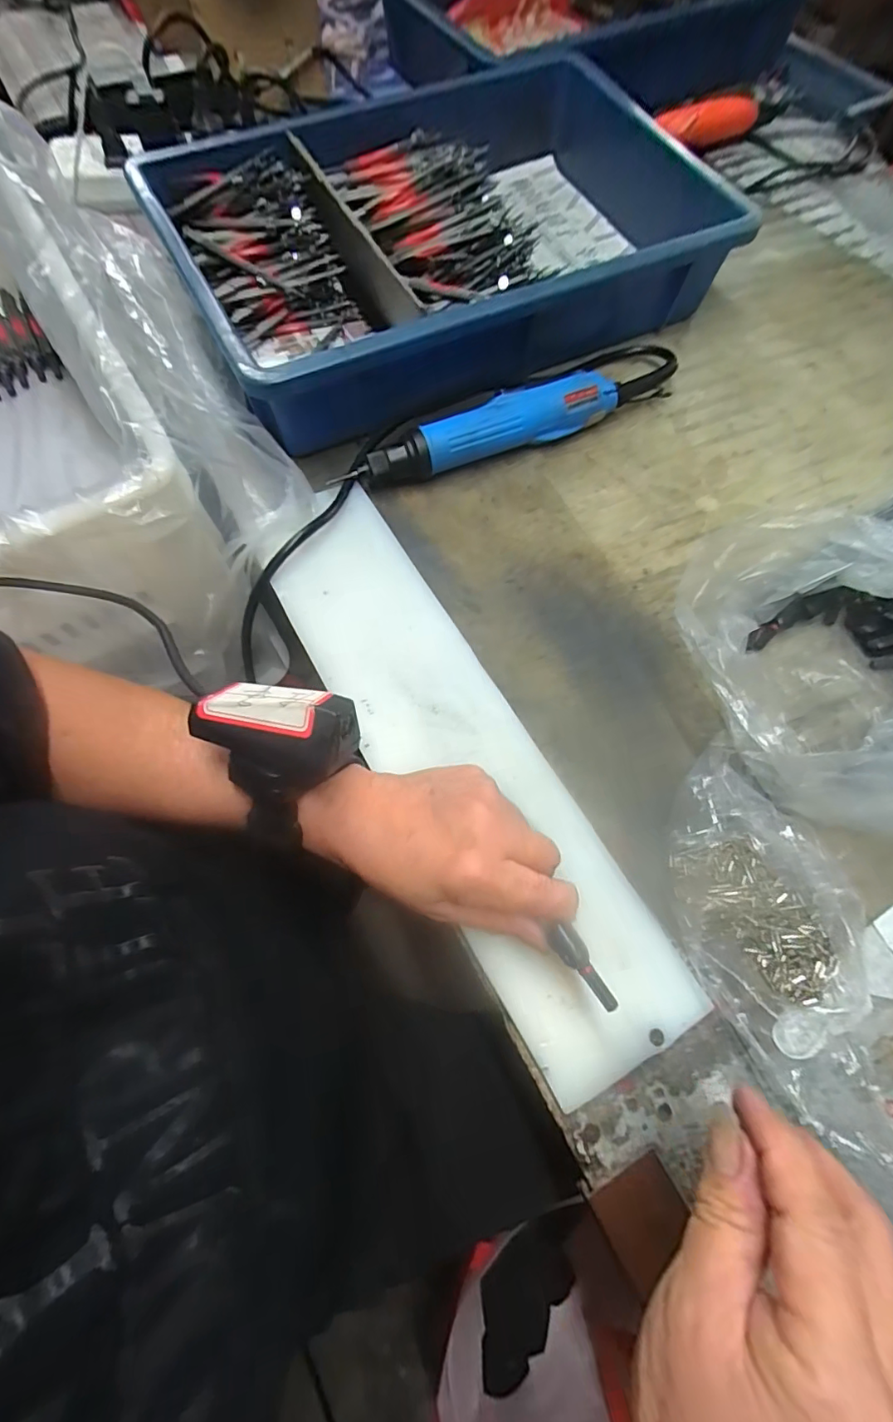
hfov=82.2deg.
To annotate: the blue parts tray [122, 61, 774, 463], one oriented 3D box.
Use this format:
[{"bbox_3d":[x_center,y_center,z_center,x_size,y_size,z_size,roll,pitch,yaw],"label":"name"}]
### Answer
[{"bbox_3d":[0.003,-0.411,0.438,0.448,0.079,0.300,-26,72,-11],"label":"blue parts tray"}]

